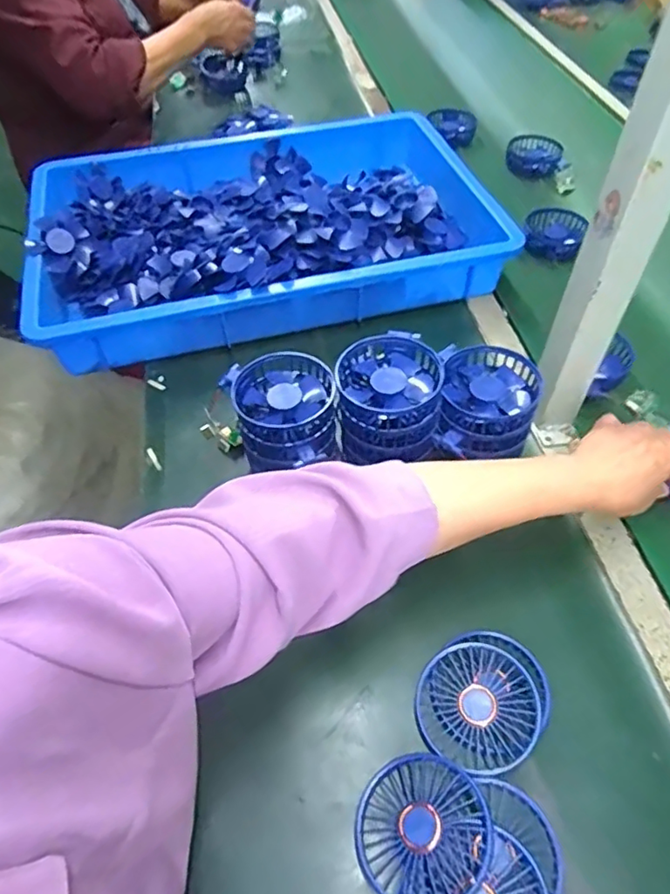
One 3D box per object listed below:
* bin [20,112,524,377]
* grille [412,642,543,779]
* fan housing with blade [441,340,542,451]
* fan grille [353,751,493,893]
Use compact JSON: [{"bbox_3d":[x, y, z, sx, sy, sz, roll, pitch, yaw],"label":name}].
[{"bbox_3d":[-0.082,-0.300,0.784,0.595,0.126,0.376,-11,52,-9],"label":"bin"},{"bbox_3d":[0.103,0.190,0.428,0.087,0.015,0.087,-8,54,12],"label":"grille"},{"bbox_3d":[0.141,-0.045,0.532,0.085,0.041,0.093,8,52,6],"label":"fan housing with blade"},{"bbox_3d":[0.058,0.256,0.389,0.088,0.036,0.085,0,51,0],"label":"fan grille"}]

